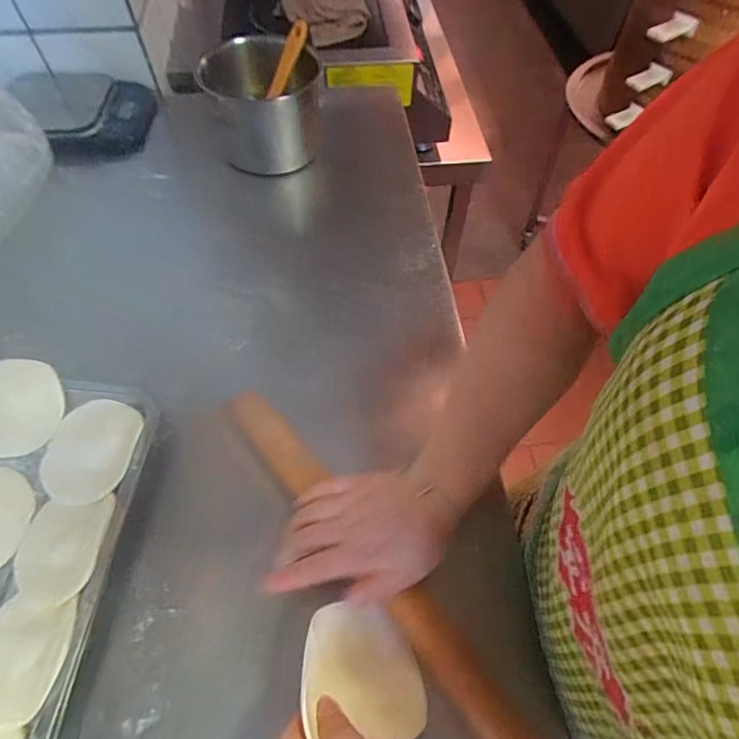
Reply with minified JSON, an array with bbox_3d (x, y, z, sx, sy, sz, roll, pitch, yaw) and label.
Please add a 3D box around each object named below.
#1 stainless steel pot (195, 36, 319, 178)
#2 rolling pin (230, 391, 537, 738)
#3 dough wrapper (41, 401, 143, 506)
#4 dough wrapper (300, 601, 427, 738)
[{"bbox_3d":[-0.137,-0.364,0.652,0.142,0.118,0.178,4,59,2],"label":"stainless steel pot"},{"bbox_3d":[0.004,0.157,0.377,0.039,0.034,0.389,-36,70,-21],"label":"rolling pin"},{"bbox_3d":[-0.252,0.072,0.430,0.089,0.008,0.094,3,59,11],"label":"dough wrapper"},{"bbox_3d":[-0.005,0.207,0.328,0.086,0.011,0.085,10,38,-24],"label":"dough wrapper"}]

